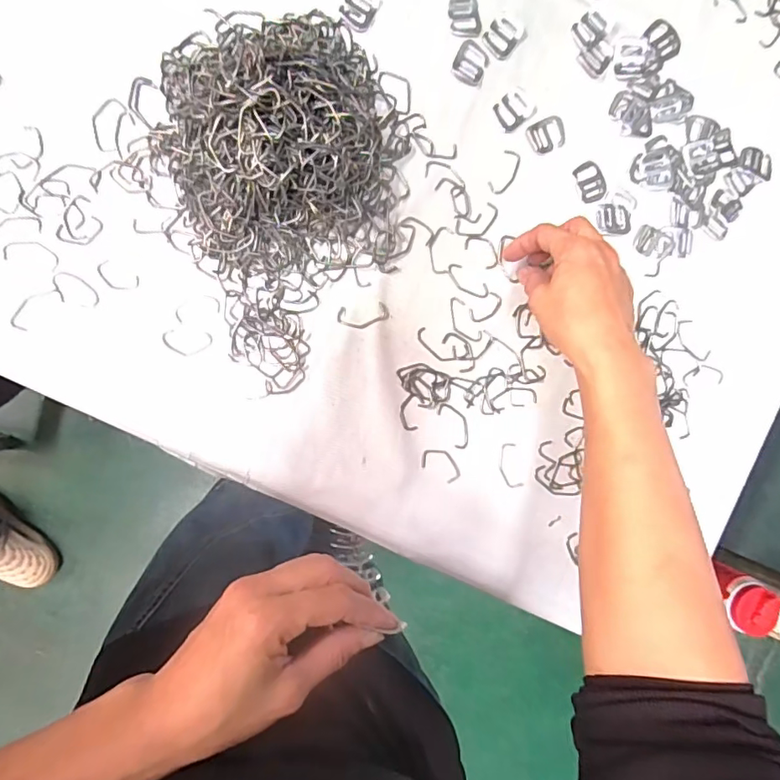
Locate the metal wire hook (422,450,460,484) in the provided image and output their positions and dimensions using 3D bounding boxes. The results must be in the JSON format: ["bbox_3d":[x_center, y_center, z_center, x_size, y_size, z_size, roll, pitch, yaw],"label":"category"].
[{"bbox_3d":[0.043,0.061,0.426,0.037,0.004,0.021,31,87,-7],"label":"metal wire hook"}]

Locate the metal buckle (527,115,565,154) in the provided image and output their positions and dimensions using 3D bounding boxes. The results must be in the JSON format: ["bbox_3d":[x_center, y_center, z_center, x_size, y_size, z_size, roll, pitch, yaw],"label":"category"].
[{"bbox_3d":[0.133,-0.215,0.433,0.031,0.004,0.026,-22,94,-7],"label":"metal buckle"}]

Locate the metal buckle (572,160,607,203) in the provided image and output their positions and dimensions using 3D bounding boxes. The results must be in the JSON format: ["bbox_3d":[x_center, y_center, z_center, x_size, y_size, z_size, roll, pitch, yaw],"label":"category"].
[{"bbox_3d":[0.171,-0.177,0.440,0.024,0.004,0.033,-20,94,-7],"label":"metal buckle"}]

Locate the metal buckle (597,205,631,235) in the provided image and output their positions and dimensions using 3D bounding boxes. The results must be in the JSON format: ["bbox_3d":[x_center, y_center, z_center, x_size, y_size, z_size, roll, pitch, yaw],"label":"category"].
[{"bbox_3d":[0.191,-0.146,0.441,0.028,0.004,0.024,0,91,-8],"label":"metal buckle"}]

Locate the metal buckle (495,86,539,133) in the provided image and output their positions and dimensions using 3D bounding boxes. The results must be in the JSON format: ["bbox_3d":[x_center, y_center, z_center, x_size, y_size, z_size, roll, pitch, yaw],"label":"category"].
[{"bbox_3d":[0.104,-0.233,0.428,0.032,0.004,0.026,-40,96,-5],"label":"metal buckle"}]

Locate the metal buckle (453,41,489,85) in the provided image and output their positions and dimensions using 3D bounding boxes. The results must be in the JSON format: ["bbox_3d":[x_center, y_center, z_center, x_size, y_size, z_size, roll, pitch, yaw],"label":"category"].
[{"bbox_3d":[0.066,-0.267,0.422,0.026,0.004,0.033,25,88,-8],"label":"metal buckle"}]

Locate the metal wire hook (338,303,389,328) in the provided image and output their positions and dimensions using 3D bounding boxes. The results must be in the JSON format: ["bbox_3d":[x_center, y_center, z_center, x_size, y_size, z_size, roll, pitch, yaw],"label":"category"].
[{"bbox_3d":[-0.020,-0.058,0.408,0.040,0.004,0.018,-8,92,-8],"label":"metal wire hook"}]

